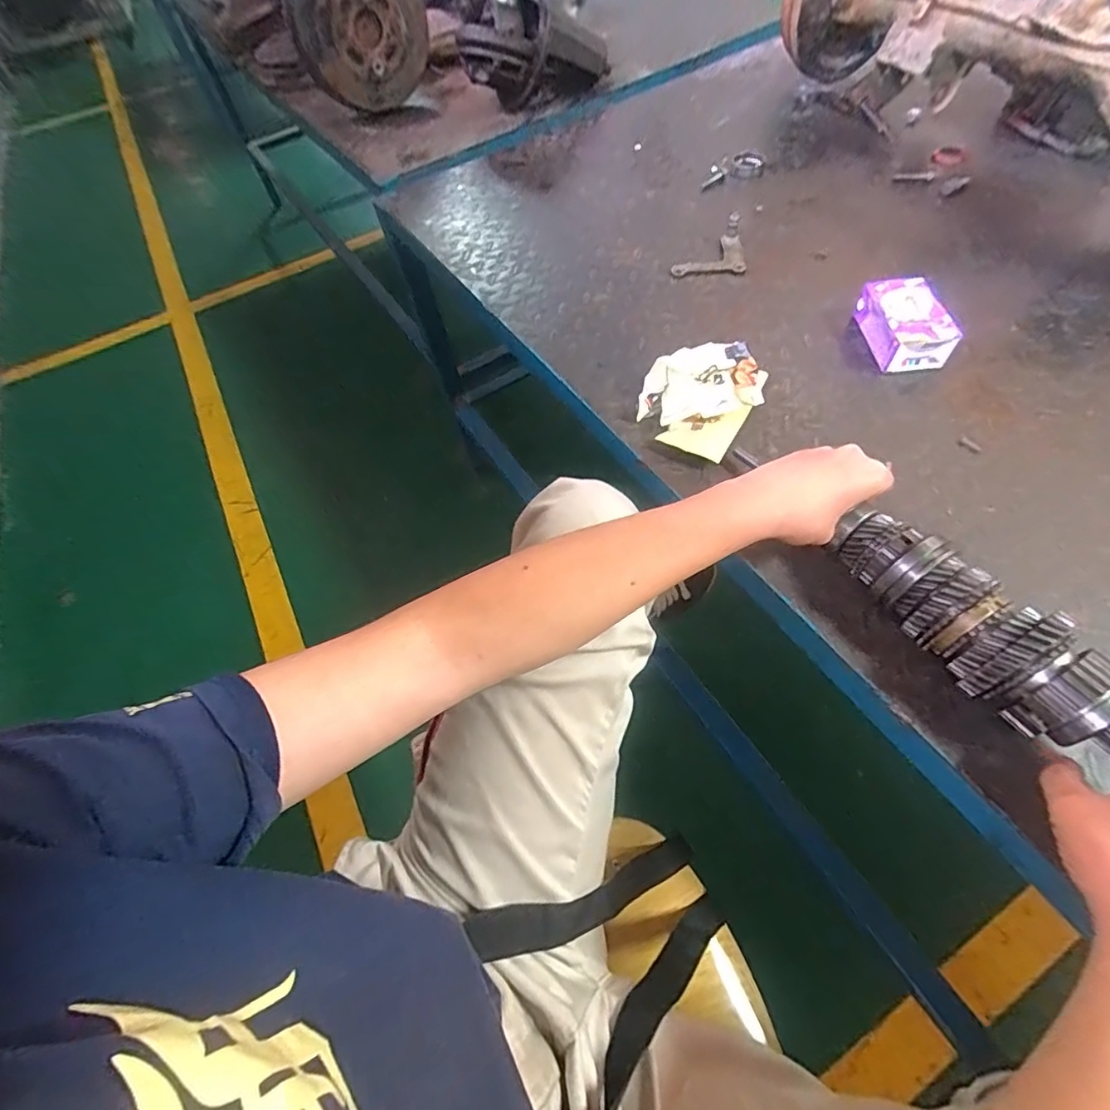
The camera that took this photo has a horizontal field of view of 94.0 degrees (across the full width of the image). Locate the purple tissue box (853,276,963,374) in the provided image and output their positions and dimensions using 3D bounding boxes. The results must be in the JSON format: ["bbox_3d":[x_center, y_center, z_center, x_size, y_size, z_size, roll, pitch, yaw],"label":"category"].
[{"bbox_3d":[0.385,-0.256,0.575,0.070,0.044,0.106,-4,60,5],"label":"purple tissue box"}]

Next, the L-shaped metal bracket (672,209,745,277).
[{"bbox_3d":[0.210,-0.425,0.707,0.093,0.027,0.103,2,60,8],"label":"L-shaped metal bracket"}]

